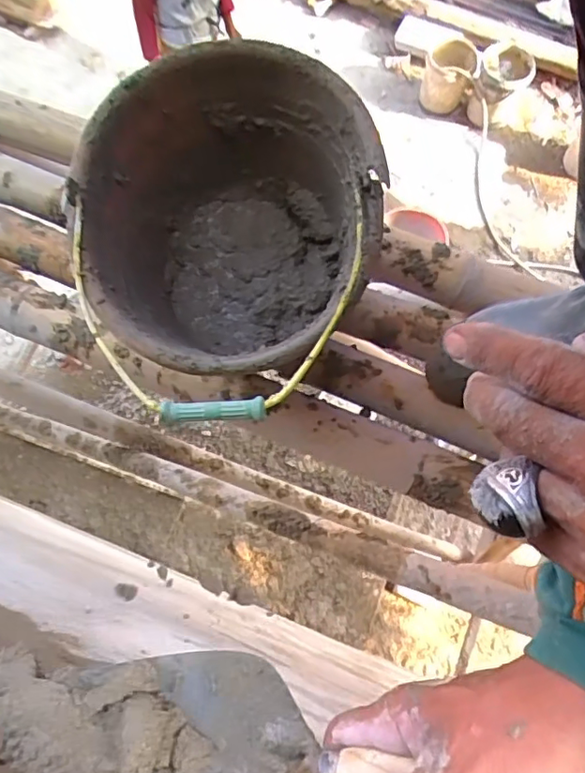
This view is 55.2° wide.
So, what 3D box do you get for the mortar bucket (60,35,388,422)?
[{"bbox_3d":[-0.055,-0.121,0.548,0.261,0.220,0.297,29,73,10],"label":"mortar bucket"}]

